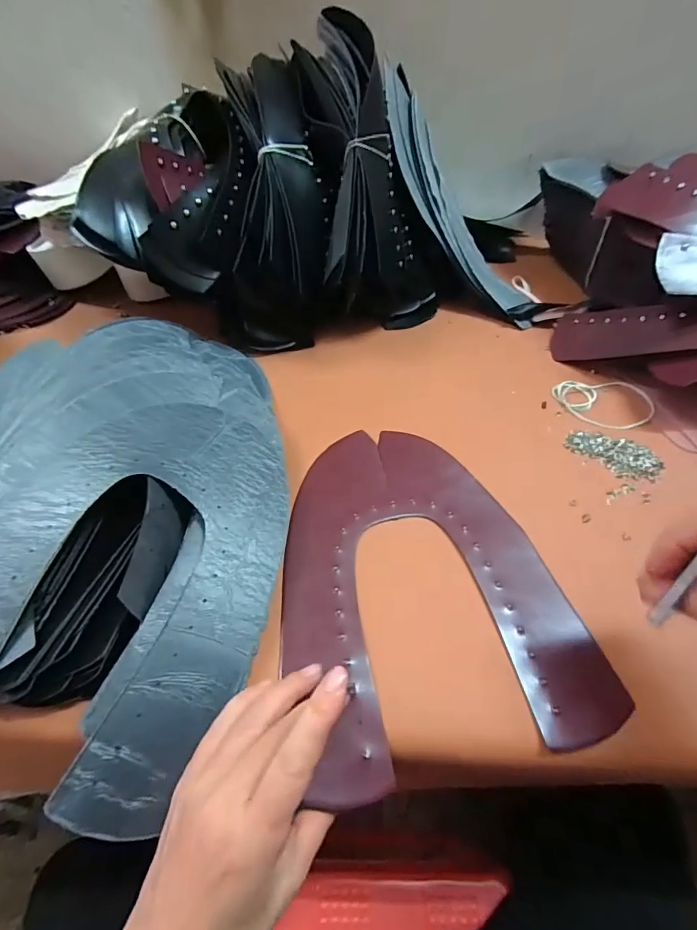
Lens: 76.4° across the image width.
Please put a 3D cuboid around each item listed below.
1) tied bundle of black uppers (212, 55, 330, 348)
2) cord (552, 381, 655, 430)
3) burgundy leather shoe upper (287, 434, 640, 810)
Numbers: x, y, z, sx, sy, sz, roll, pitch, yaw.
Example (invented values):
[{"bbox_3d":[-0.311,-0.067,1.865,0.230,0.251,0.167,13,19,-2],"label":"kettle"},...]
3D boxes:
[{"bbox_3d":[-0.075,-0.258,0.444,0.109,0.095,0.272,1,95,-2],"label":"tied bundle of black uppers"},{"bbox_3d":[0.264,-0.064,0.460,0.097,0.010,0.063,0,58,-2],"label":"cord"},{"bbox_3d":[0.051,0.075,0.333,0.202,0.009,0.256,-8,52,-9],"label":"burgundy leather shoe upper"}]

